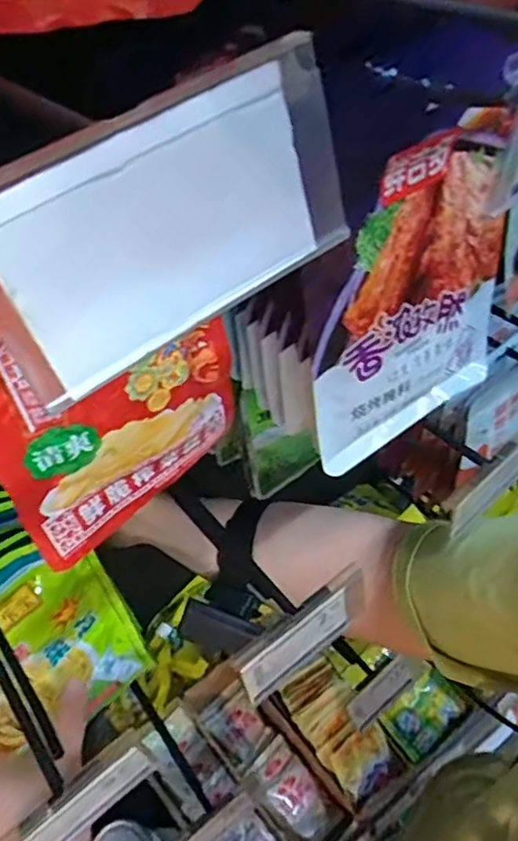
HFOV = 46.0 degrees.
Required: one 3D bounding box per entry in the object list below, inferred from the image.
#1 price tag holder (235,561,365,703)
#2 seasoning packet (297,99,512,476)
[{"bbox_3d":[0.021,0.109,0.309,0.071,0.034,0.014,-34,54,-21],"label":"price tag holder"},{"bbox_3d":[0.075,-0.057,0.291,0.123,0.147,0.025,-30,53,-18],"label":"seasoning packet"}]

